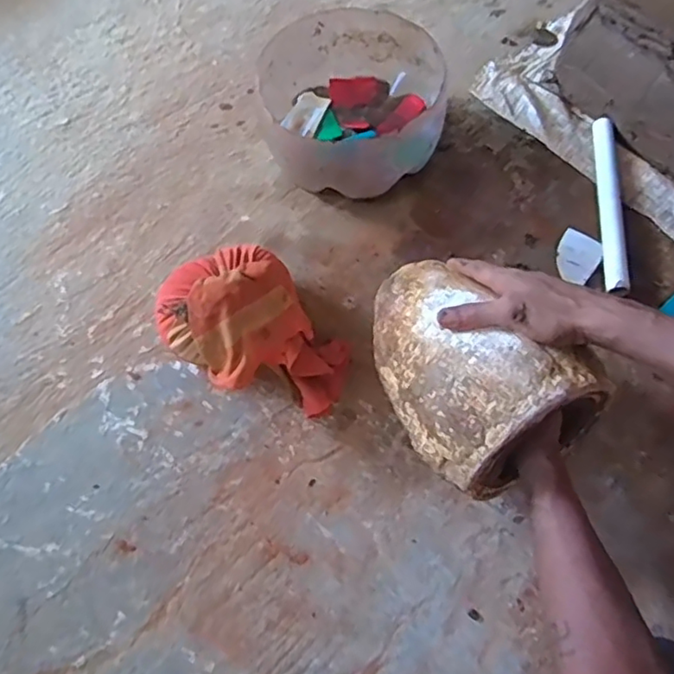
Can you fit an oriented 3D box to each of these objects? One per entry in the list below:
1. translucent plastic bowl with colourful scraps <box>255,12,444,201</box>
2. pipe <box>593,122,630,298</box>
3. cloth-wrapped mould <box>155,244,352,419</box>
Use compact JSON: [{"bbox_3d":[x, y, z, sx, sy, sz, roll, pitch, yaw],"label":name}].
[{"bbox_3d":[0.021,-0.299,0.796,0.228,0.122,0.242,-1,65,1],"label":"translucent plastic bowl with colourful scraps"},{"bbox_3d":[0.353,-0.172,0.759,0.028,0.028,0.261,5,66,4],"label":"pipe"},{"bbox_3d":[-0.090,-0.014,0.651,0.156,0.139,0.223,-41,71,-16],"label":"cloth-wrapped mould"}]

